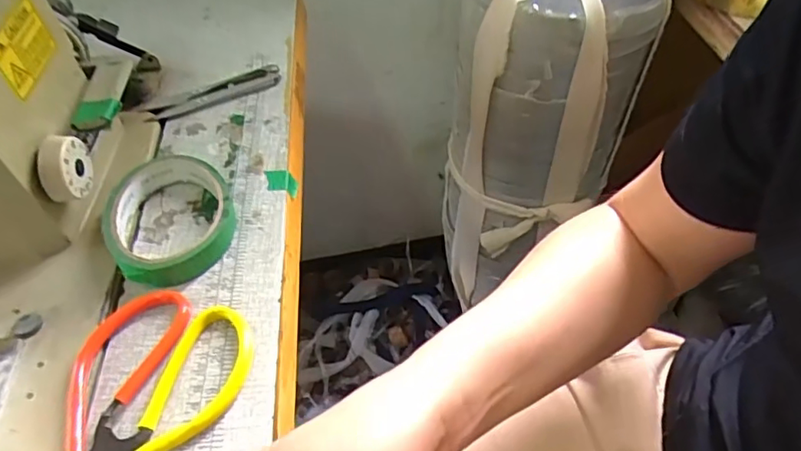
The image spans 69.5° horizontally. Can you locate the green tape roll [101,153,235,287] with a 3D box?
[{"bbox_3d":[-0.156,-0.007,0.391,0.080,0.024,0.096,-21,52,-15],"label":"green tape roll"}]

